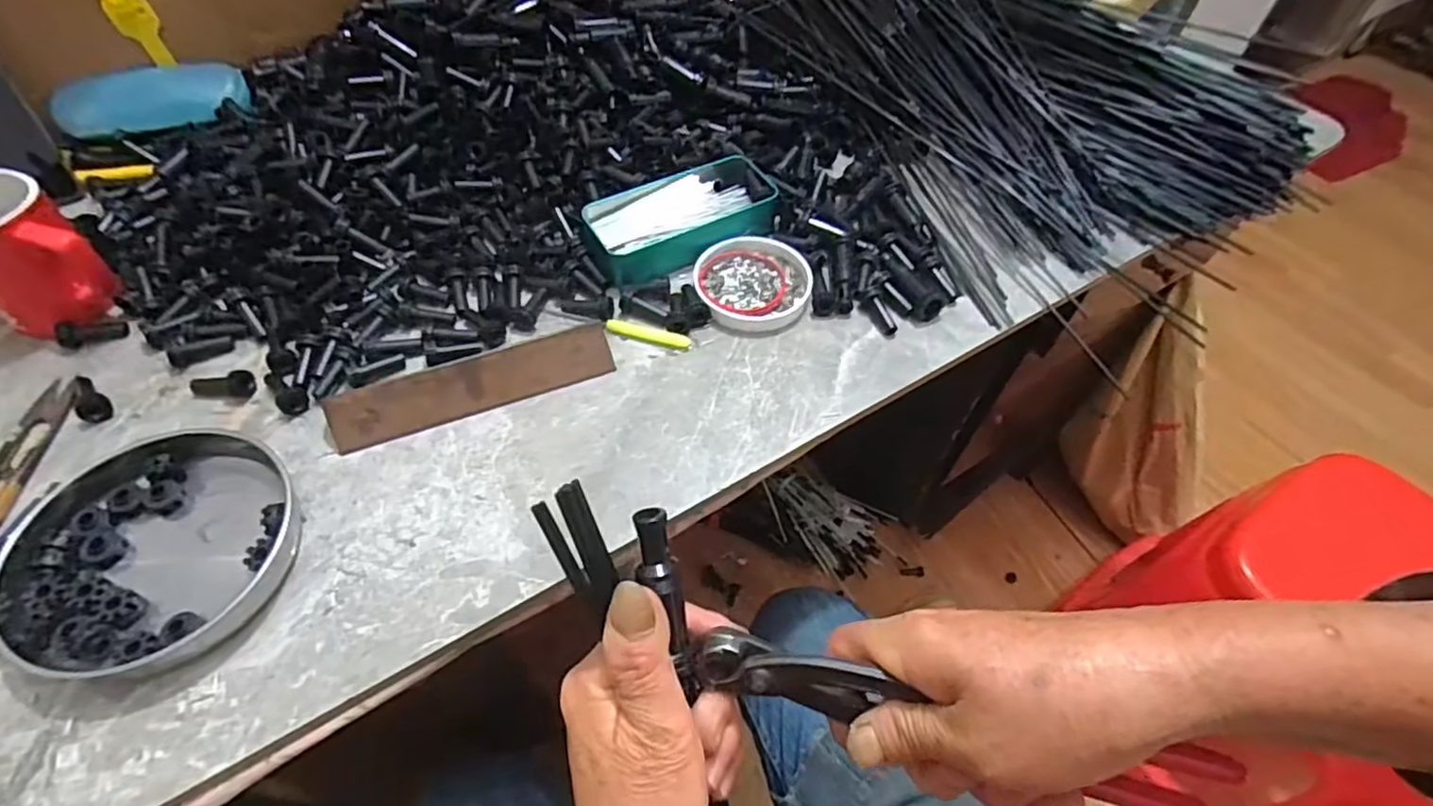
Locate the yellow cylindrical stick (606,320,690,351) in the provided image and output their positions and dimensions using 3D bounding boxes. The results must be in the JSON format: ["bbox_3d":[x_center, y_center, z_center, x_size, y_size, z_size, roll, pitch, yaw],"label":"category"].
[{"bbox_3d":[-0.049,-0.049,0.483,0.062,0.009,0.011,13,54,8],"label":"yellow cylindrical stick"}]

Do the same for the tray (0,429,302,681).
[{"bbox_3d":[-0.316,0.076,0.375,0.155,0.030,0.134,30,58,19],"label":"tray"}]

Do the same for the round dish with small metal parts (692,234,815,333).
[{"bbox_3d":[0.029,-0.093,0.510,0.085,0.012,0.086,1,54,-1],"label":"round dish with small metal parts"}]

